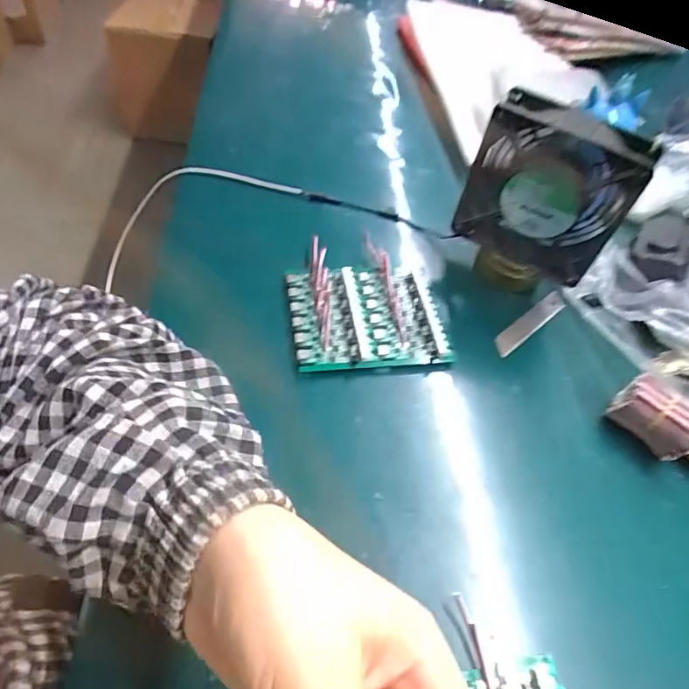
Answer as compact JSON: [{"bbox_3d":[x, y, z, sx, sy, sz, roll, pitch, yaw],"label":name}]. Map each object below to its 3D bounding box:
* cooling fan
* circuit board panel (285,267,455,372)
[{"bbox_3d":[0.161,-0.123,0.405,0.117,0.120,0.047,27,59,15],"label":"cooling fan"},{"bbox_3d":[0.017,-0.022,0.420,0.122,0.024,0.097,-6,52,-11],"label":"circuit board panel"}]

